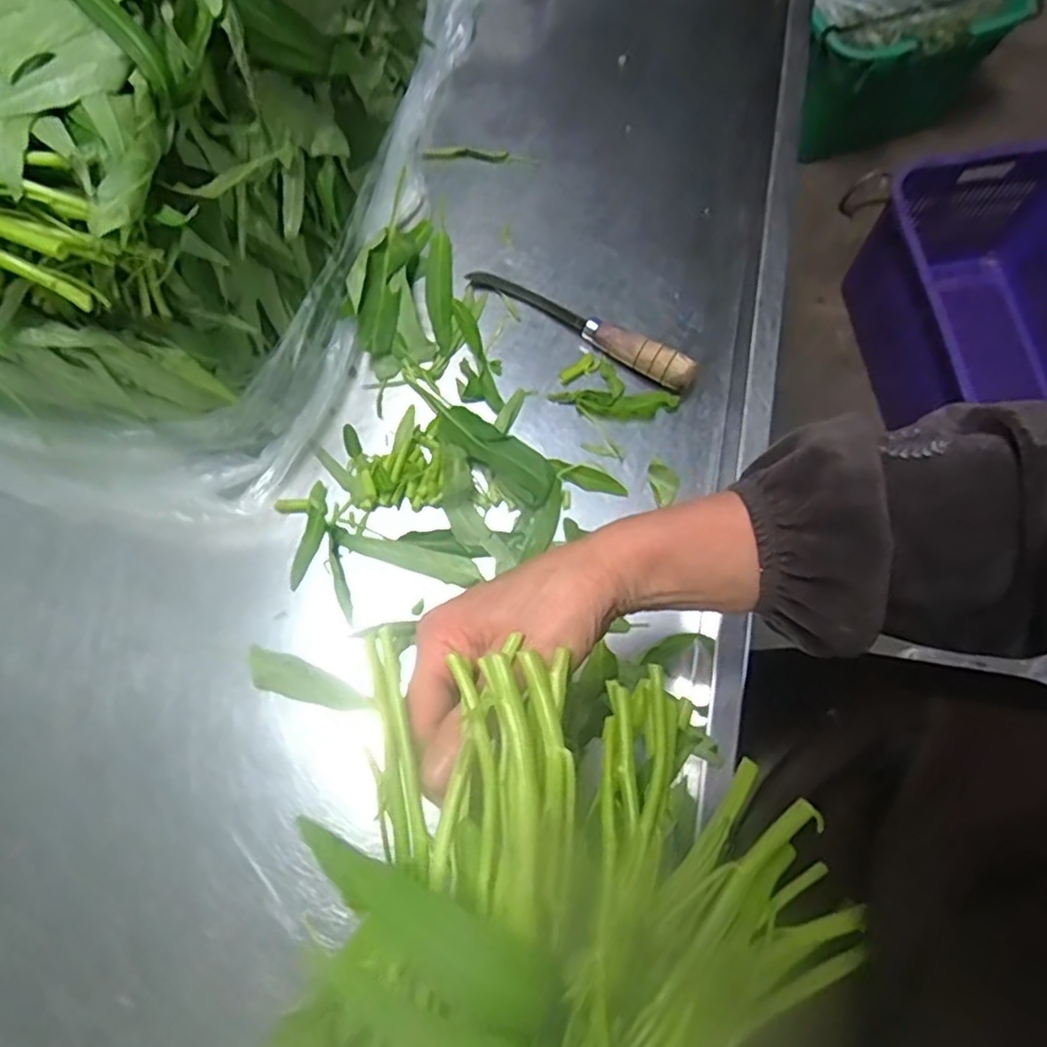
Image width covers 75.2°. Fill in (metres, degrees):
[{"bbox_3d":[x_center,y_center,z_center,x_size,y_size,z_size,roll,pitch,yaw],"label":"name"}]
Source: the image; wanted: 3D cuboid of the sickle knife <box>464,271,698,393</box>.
[{"bbox_3d":[0.048,-0.164,0.556,0.198,0.025,0.028,28,76,10],"label":"sickle knife"}]

